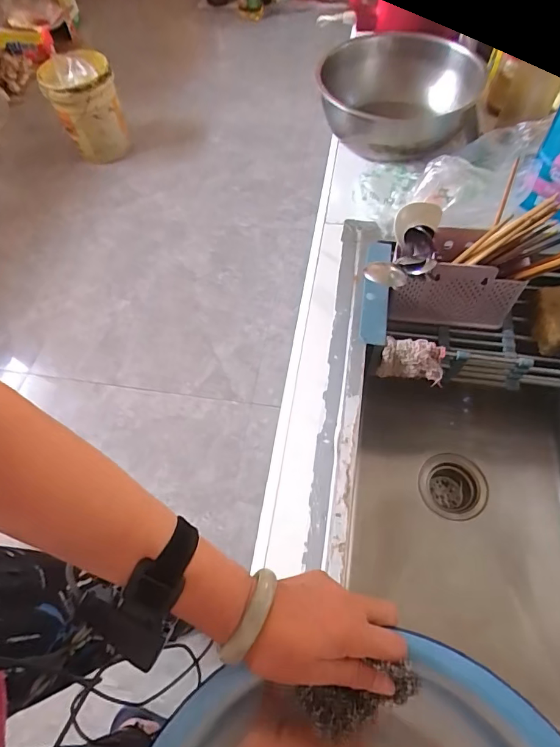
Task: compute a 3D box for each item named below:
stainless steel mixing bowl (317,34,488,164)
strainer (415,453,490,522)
[{"bbox_3d":[0.205,-0.488,0.778,0.260,0.130,0.212,17,64,13],"label":"stainless steel mixing bowl"},{"bbox_3d":[0.284,0.201,0.746,0.107,0.075,0.104,-2,61,3],"label":"strainer"}]

